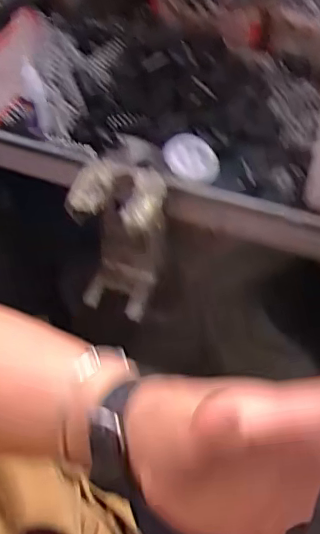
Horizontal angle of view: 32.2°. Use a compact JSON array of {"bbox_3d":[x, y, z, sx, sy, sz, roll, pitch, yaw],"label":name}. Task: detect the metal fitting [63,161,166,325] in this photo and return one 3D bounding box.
[{"bbox_3d":[-0.041,-0.021,0.566,0.083,0.170,0.078,4,55,1],"label":"metal fitting"}]

